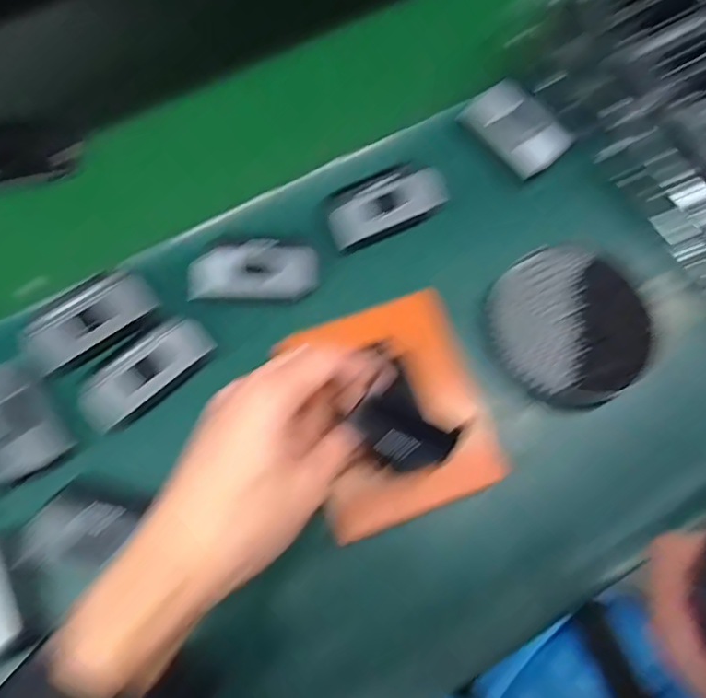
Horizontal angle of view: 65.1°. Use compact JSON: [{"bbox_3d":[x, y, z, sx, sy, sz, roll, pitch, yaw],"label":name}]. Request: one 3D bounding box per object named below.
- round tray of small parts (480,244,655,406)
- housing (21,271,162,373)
[{"bbox_3d":[0.153,-0.017,0.396,0.099,0.024,0.111,-28,74,-9],"label":"round tray of small parts"},{"bbox_3d":[-0.182,-0.023,0.379,0.088,0.015,0.034,-36,75,-11],"label":"housing"}]

